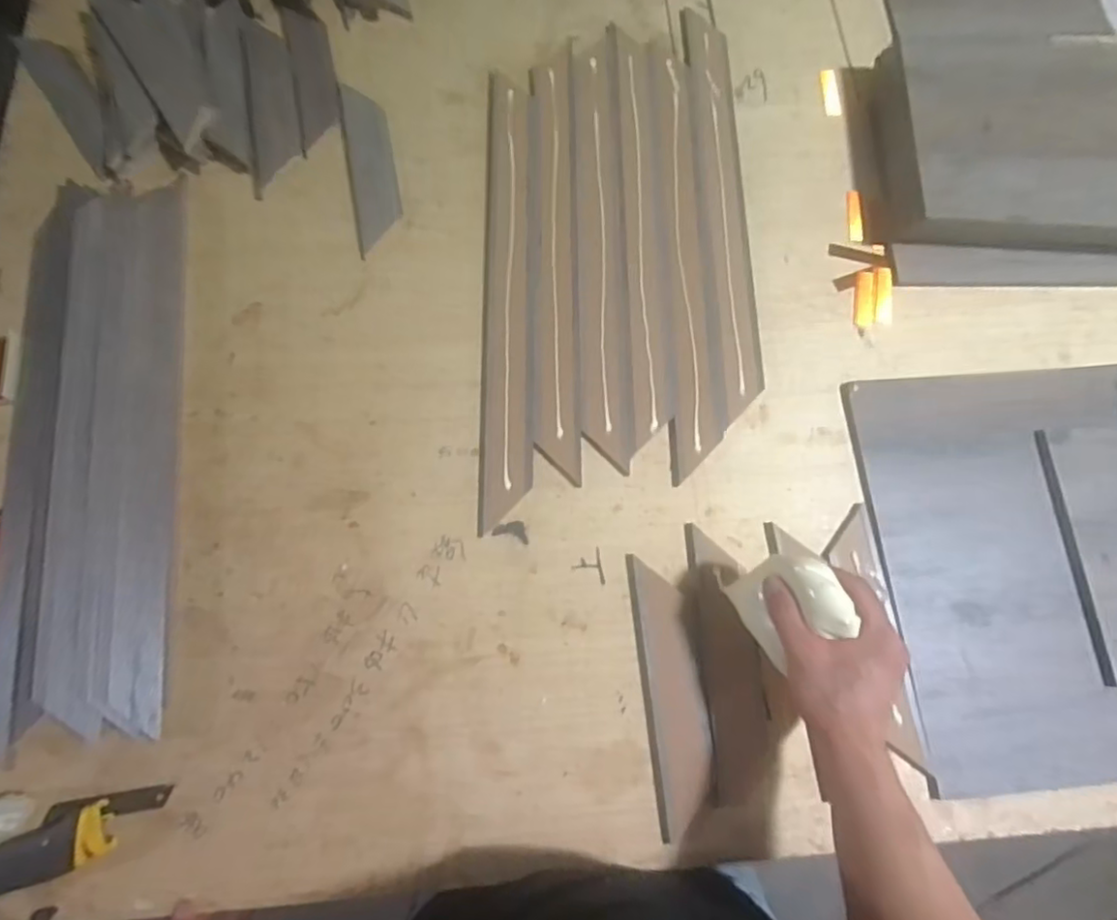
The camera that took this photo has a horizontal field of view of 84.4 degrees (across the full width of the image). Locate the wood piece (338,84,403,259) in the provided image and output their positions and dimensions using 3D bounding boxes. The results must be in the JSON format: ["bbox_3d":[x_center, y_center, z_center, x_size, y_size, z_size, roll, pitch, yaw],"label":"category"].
[{"bbox_3d":[-0.202,-0.316,0.659,0.050,0.007,0.207,-11,74,-5],"label":"wood piece"}]

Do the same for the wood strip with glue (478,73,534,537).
[{"bbox_3d":[-0.050,-0.184,0.626,0.047,0.007,0.494,0,74,-2],"label":"wood strip with glue"}]

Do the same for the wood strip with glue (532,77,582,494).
[{"bbox_3d":[-0.005,-0.213,0.633,0.044,0.006,0.465,-1,74,-2],"label":"wood strip with glue"}]

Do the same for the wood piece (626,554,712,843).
[{"bbox_3d":[0.096,0.193,0.522,0.049,0.011,0.212,-4,74,-3],"label":"wood piece"}]

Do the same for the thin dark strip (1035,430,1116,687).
[{"bbox_3d":[0.467,0.083,0.561,0.011,0.009,0.227,-2,74,-3],"label":"thin dark strip"}]

